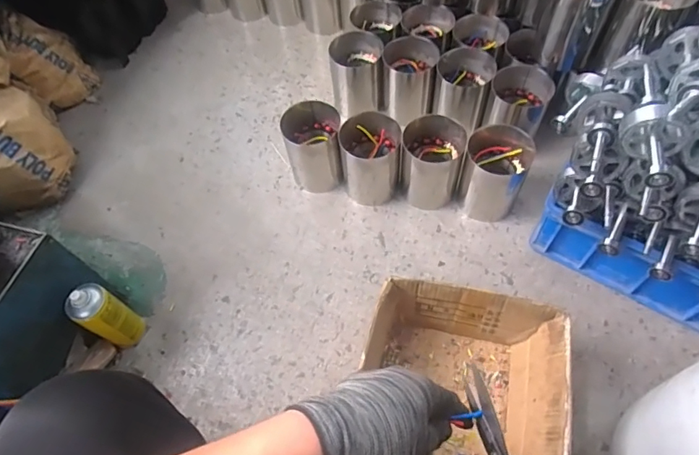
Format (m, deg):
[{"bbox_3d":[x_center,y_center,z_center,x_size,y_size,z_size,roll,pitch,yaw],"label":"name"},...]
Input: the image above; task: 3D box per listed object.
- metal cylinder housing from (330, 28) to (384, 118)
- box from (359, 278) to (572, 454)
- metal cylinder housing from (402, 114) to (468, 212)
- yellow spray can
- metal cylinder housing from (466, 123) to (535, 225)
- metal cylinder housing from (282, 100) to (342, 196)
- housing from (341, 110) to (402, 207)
[{"bbox_3d":[0.020,-0.358,1.098,0.120,0.161,0.100,2,60,6],"label":"metal cylinder housing"},{"bbox_3d":[0.170,0.261,0.718,0.275,0.150,0.299,8,60,9],"label":"box"},{"bbox_3d":[0.168,-0.132,0.950,0.119,0.152,0.126,-2,59,3],"label":"metal cylinder housing"},{"bbox_3d":[-0.419,0.155,0.804,0.057,0.185,0.062,-2,59,3],"label":"yellow spray can"},{"bbox_3d":[0.284,-0.106,0.917,0.116,0.170,0.113,19,63,15],"label":"metal cylinder housing"},{"bbox_3d":[-0.074,-0.171,0.991,0.116,0.146,0.126,-2,59,3],"label":"metal cylinder housing"},{"bbox_3d":[0.045,-0.141,0.966,0.117,0.150,0.122,5,60,8],"label":"housing"}]

